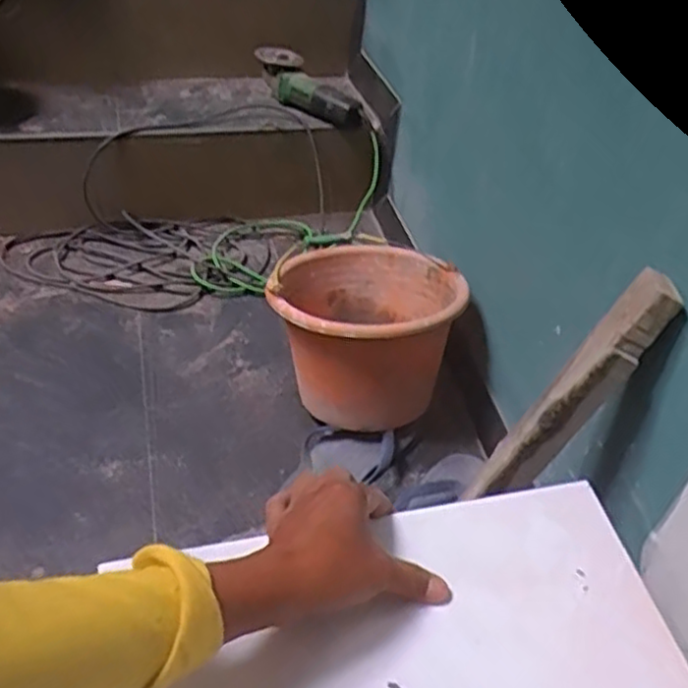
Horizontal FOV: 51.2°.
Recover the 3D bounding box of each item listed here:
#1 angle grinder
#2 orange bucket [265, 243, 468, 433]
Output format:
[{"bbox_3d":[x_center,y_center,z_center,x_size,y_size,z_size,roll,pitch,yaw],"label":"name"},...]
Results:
[{"bbox_3d":[-0.073,-0.513,1.437,0.109,0.087,0.233,-20,46,-28],"label":"angle grinder"},{"bbox_3d":[0.028,-0.032,1.041,0.247,0.177,0.253,3,40,-3],"label":"orange bucket"}]

